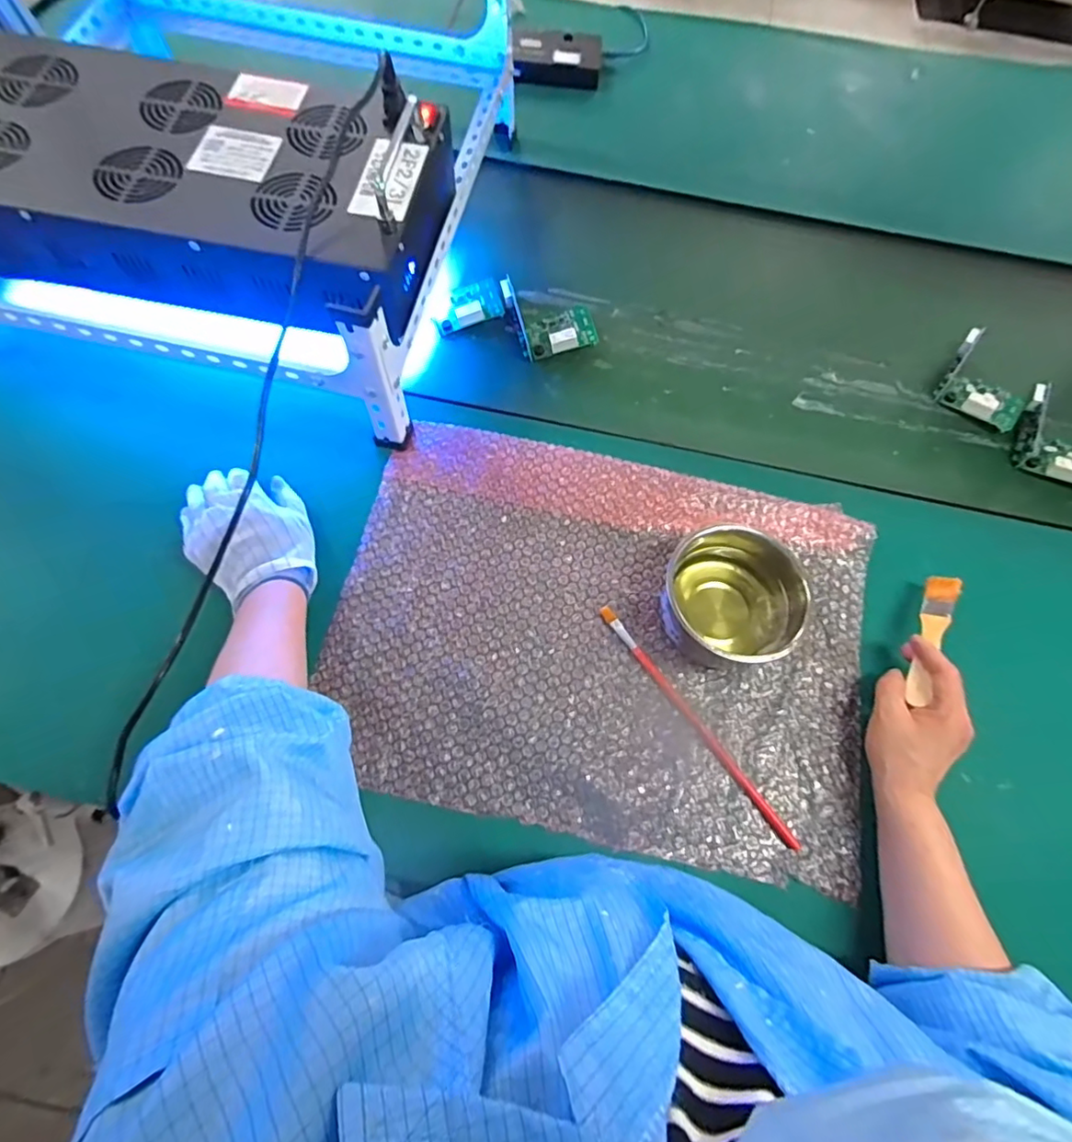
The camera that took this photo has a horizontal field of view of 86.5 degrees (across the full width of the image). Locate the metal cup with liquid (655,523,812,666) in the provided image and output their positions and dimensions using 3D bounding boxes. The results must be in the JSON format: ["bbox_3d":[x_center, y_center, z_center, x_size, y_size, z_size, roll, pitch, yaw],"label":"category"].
[{"bbox_3d":[0.177,0.024,0.510,0.121,0.079,0.111,1,70,-2],"label":"metal cup with liquid"}]

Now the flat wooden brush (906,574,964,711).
[{"bbox_3d":[0.354,0.058,0.507,0.027,0.006,0.139,10,54,35],"label":"flat wooden brush"}]

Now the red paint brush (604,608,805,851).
[{"bbox_3d":[0.139,0.132,0.502,0.010,0.004,0.250,-34,75,-14],"label":"red paint brush"}]

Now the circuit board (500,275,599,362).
[{"bbox_3d":[0.018,-0.290,0.649,0.089,0.031,0.097,-16,71,-9],"label":"circuit board"}]

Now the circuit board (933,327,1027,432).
[{"bbox_3d":[0.508,-0.212,0.642,0.086,0.030,0.099,32,72,9],"label":"circuit board"}]

